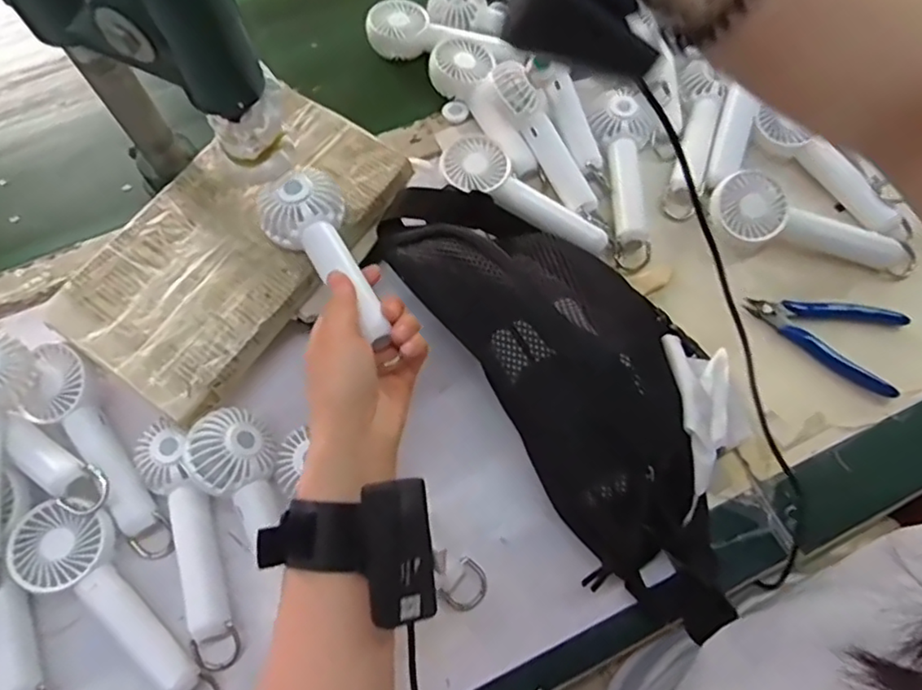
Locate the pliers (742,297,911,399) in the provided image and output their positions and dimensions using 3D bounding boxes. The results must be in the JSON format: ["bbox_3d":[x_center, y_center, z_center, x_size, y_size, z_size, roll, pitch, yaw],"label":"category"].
[{"bbox_3d":[0.273,-0.005,0.459,0.114,0.014,0.066,15,68,7],"label":"pliers"}]

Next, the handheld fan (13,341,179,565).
[{"bbox_3d":[-0.239,0.069,0.409,0.050,0.037,0.154,-42,73,-15],"label":"handheld fan"}]

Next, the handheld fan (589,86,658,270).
[{"bbox_3d":[0.133,-0.138,0.497,0.053,0.033,0.154,4,67,2],"label":"handheld fan"}]

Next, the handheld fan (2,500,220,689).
[{"bbox_3d":[-0.209,0.162,0.378,0.163,0.034,0.052,38,72,15],"label":"handheld fan"}]

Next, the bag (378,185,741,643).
[{"bbox_3d":[0.084,0.007,0.407,0.138,0.103,0.342,-32,70,-12],"label":"bag"}]

